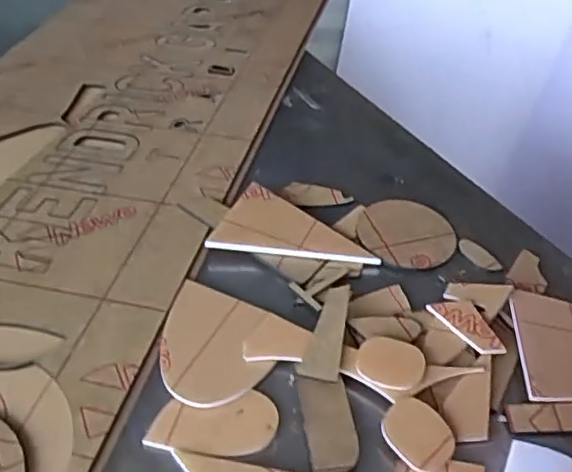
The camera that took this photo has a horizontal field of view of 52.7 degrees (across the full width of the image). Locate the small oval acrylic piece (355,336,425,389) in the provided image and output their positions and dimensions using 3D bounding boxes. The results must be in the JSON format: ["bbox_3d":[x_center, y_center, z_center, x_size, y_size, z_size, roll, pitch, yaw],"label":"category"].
[{"bbox_3d":[0.059,0.072,0.330,0.037,0.004,0.032,7,47,13],"label":"small oval acrylic piece"}]

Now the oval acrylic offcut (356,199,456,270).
[{"bbox_3d":[0.088,-0.003,0.423,0.068,0.005,0.071,11,43,11],"label":"oval acrylic offcut"}]

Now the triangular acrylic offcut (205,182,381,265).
[{"bbox_3d":[0.006,-0.010,0.421,0.114,0.009,0.064,5,42,4],"label":"triangular acrylic offcut"}]

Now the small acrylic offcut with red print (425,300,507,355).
[{"bbox_3d":[0.112,0.055,0.352,0.025,0.008,0.047,-19,46,-22],"label":"small acrylic offcut with red print"}]

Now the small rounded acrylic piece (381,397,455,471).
[{"bbox_3d":[0.070,0.103,0.303,0.036,0.004,0.034,3,49,-4],"label":"small rounded acrylic piece"}]

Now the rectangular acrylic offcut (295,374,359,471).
[{"bbox_3d":[0.023,0.099,0.308,0.027,0.004,0.055,-3,42,-8],"label":"rectangular acrylic offcut"}]

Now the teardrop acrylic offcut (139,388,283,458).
[{"bbox_3d":[-0.039,0.100,0.311,0.068,0.004,0.034,-1,42,-4],"label":"teardrop acrylic offcut"}]

